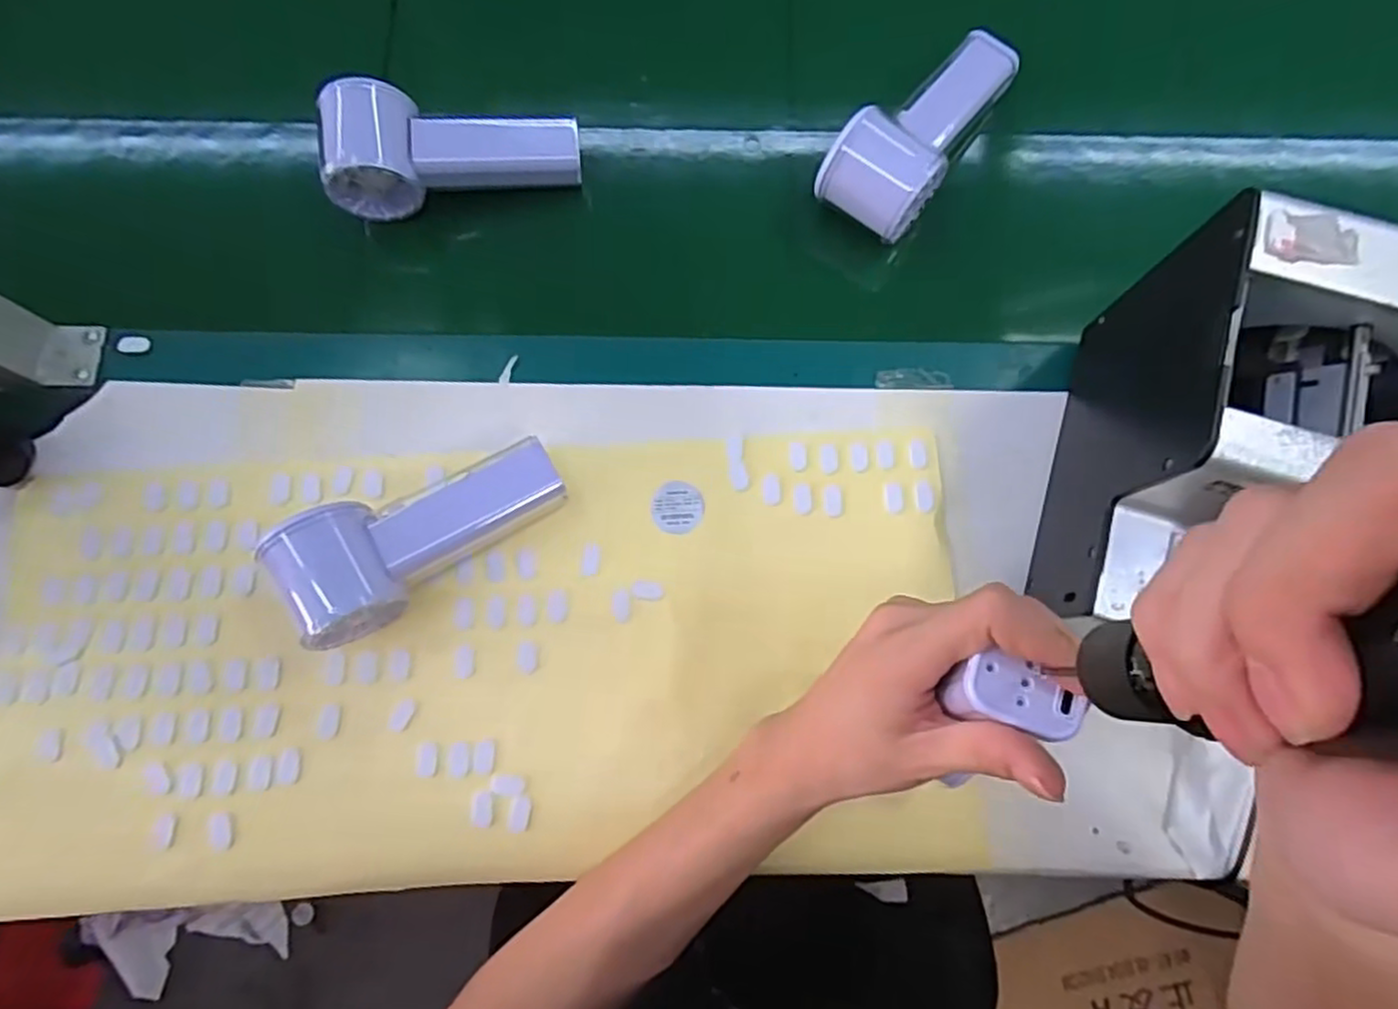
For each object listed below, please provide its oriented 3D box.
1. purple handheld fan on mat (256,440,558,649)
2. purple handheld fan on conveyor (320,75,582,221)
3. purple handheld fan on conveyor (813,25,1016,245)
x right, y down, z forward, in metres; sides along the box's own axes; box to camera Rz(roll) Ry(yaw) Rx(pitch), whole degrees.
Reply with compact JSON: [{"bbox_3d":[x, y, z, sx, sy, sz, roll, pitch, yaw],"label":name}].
[{"bbox_3d":[-0.143,0.011,0.376,0.142,0.051,0.057,-33,81,-7],"label":"purple handheld fan on mat"},{"bbox_3d":[-0.148,-0.217,0.448,0.145,0.060,0.067,-3,79,-2],"label":"purple handheld fan on conveyor"},{"bbox_3d":[0.138,-0.229,0.439,0.061,0.057,0.154,38,81,6],"label":"purple handheld fan on conveyor"}]

